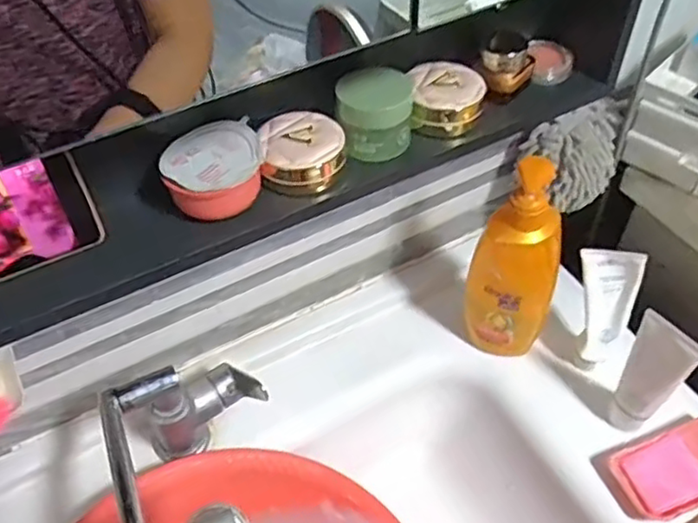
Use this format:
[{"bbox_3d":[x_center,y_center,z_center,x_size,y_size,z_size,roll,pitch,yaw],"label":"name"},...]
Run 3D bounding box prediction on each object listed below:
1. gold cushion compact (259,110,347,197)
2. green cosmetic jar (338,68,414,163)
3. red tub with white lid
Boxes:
[{"bbox_3d":[-0.039,-0.089,0.537,0.067,0.039,0.062,-12,49,-9],"label":"gold cushion compact"},{"bbox_3d":[0.022,-0.119,0.534,0.058,0.058,0.049,-1,48,1],"label":"green cosmetic jar"},{"bbox_3d":[-0.102,-0.067,0.503,0.073,0.050,0.065,-12,49,-9],"label":"red tub with white lid"}]

